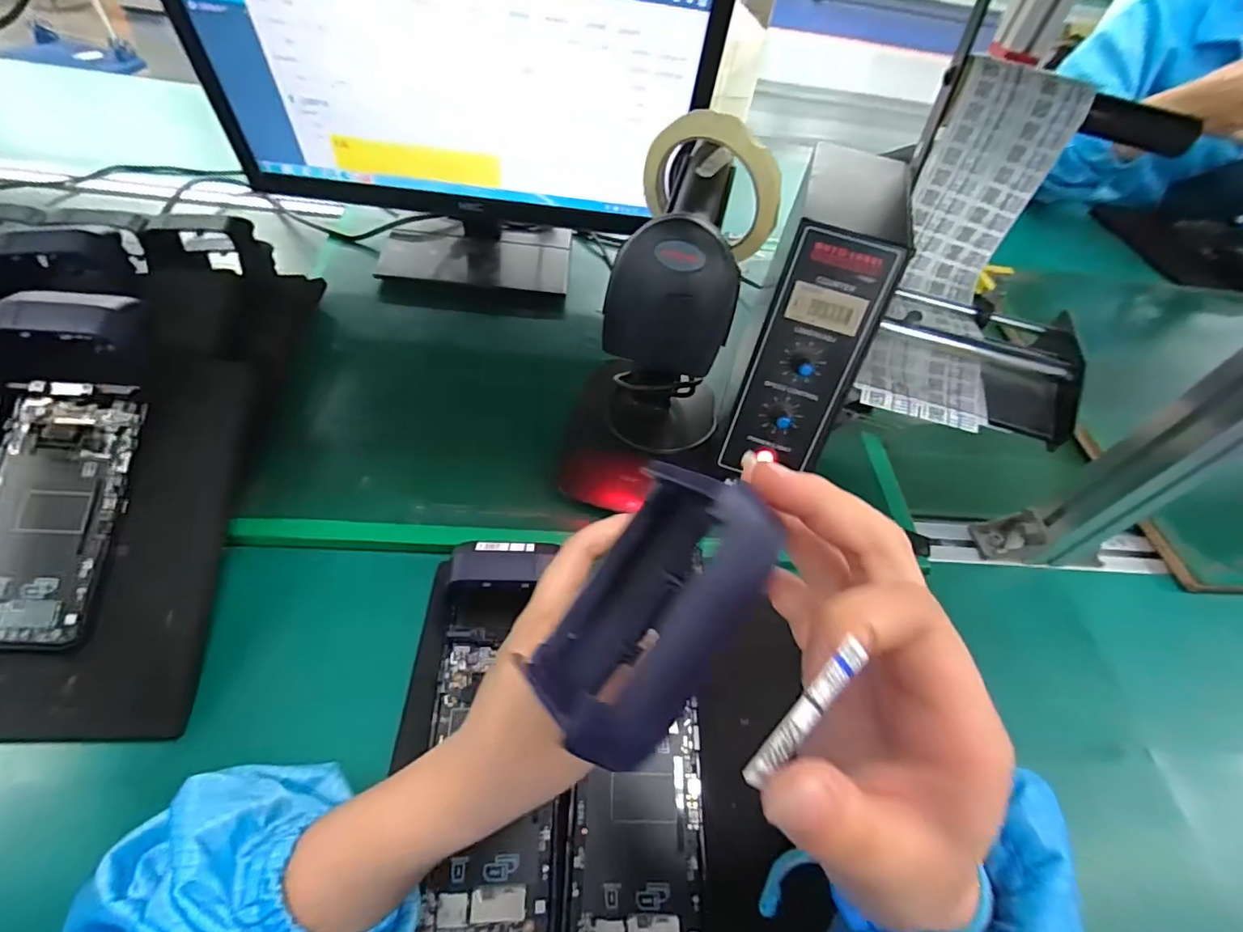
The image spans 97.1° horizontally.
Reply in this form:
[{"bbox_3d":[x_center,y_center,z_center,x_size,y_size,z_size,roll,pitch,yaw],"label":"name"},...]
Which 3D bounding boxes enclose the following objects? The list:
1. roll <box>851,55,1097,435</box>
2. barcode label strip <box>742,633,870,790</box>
[{"bbox_3d":[0.238,-0.149,0.398,0.093,0.066,0.241,14,91,5],"label":"roll"},{"bbox_3d":[0.040,0.055,0.121,0.037,0.008,0.006,-45,65,-10],"label":"barcode label strip"}]

